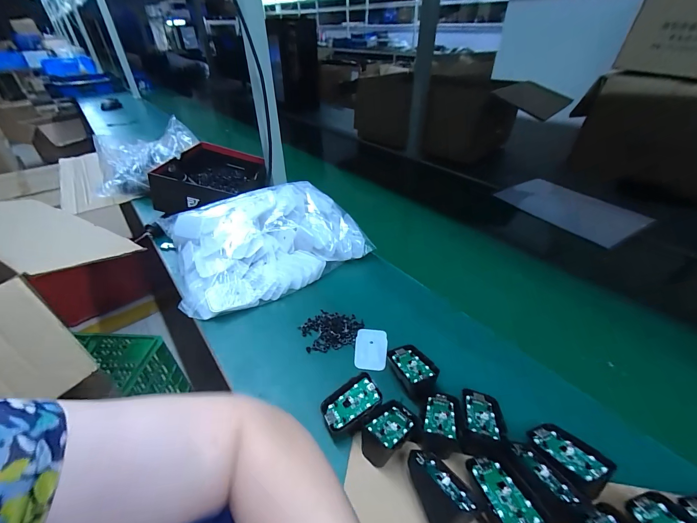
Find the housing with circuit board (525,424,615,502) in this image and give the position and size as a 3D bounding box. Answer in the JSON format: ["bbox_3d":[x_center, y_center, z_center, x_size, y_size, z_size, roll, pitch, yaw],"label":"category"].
[{"bbox_3d":[0.228,0.203,0.316,0.045,0.022,0.074,-9,12,-10],"label":"housing with circuit board"}]

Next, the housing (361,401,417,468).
[{"bbox_3d":[0.046,0.182,0.340,0.070,0.036,0.038,-28,47,-30],"label":"housing"}]

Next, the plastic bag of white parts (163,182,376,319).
[{"bbox_3d":[-0.157,-0.054,0.606,0.348,0.097,0.250,-20,43,-22],"label":"plastic bag of white parts"}]

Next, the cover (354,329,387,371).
[{"bbox_3d":[0.033,0.129,0.456,0.046,0.005,0.072,3,39,4],"label":"cover"}]

